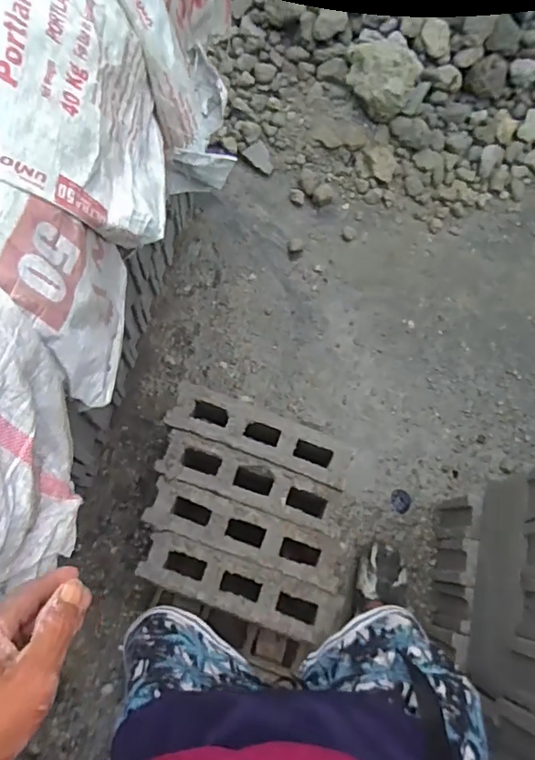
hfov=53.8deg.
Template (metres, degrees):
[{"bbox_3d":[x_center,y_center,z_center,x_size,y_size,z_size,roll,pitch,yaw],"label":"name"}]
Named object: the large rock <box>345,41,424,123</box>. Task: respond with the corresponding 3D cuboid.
[{"bbox_3d":[0.340,-0.930,1.587,0.214,0.113,0.234,1,74,-4],"label":"large rock"}]

